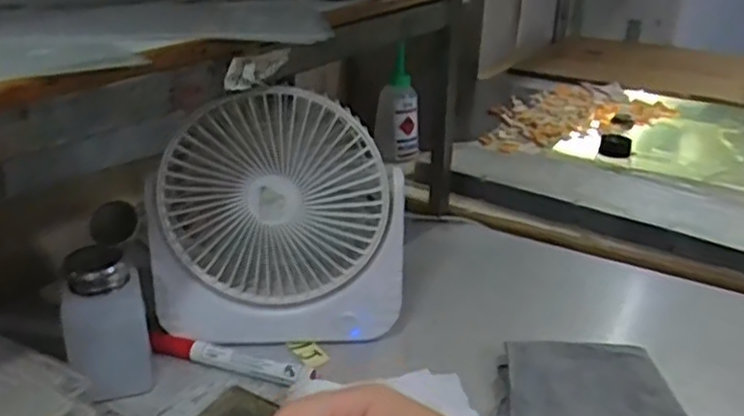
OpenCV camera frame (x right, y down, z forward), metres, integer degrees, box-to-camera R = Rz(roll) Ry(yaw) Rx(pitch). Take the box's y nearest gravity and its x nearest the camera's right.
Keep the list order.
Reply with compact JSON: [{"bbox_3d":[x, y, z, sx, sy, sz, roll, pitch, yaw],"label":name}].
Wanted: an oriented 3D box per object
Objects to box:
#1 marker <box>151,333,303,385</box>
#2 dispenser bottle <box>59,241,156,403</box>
[{"bbox_3d":[-0.108,0.115,0.514,0.119,0.021,0.016,8,24,16],"label":"marker"},{"bbox_3d":[-0.181,0.079,0.475,0.051,0.095,0.052,-4,24,-12],"label":"dispenser bottle"}]

